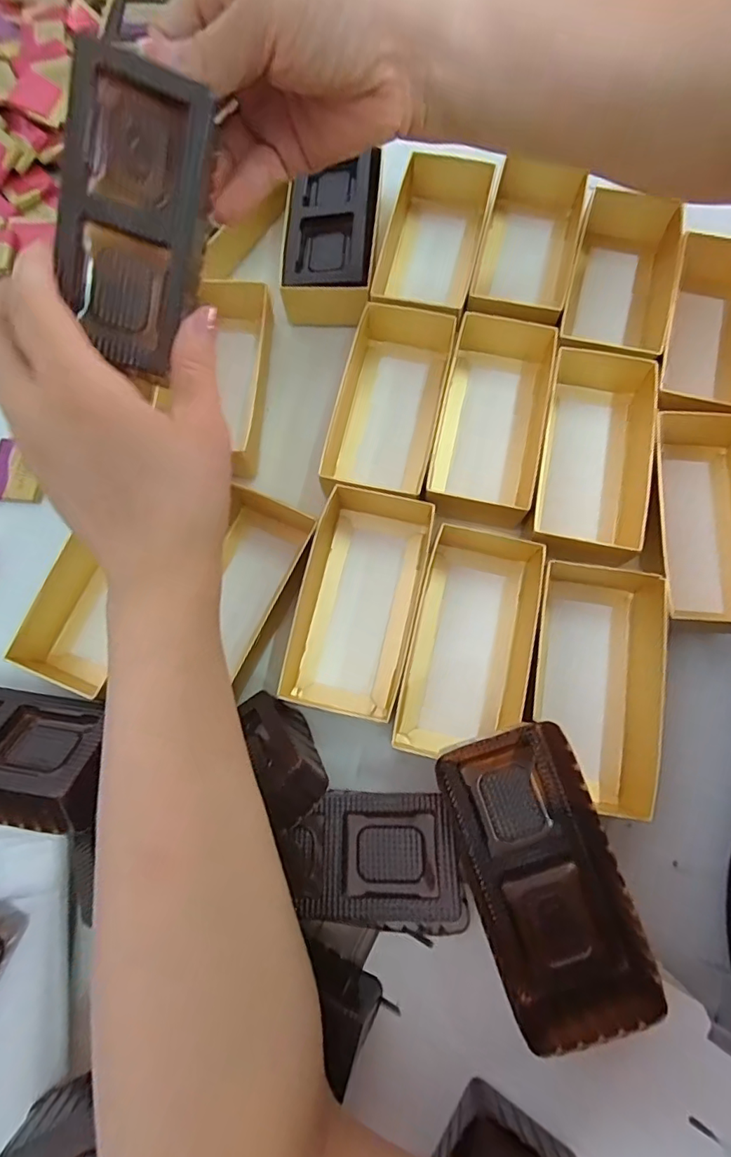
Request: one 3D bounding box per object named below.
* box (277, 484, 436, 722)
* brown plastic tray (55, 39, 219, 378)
[{"bbox_3d":[-0.004,0.014,0.277,0.065,0.031,0.119,12,76,5],"label":"box"},{"bbox_3d":[-0.092,-0.142,0.204,0.052,0.014,0.106,3,108,-30],"label":"brown plastic tray"}]

